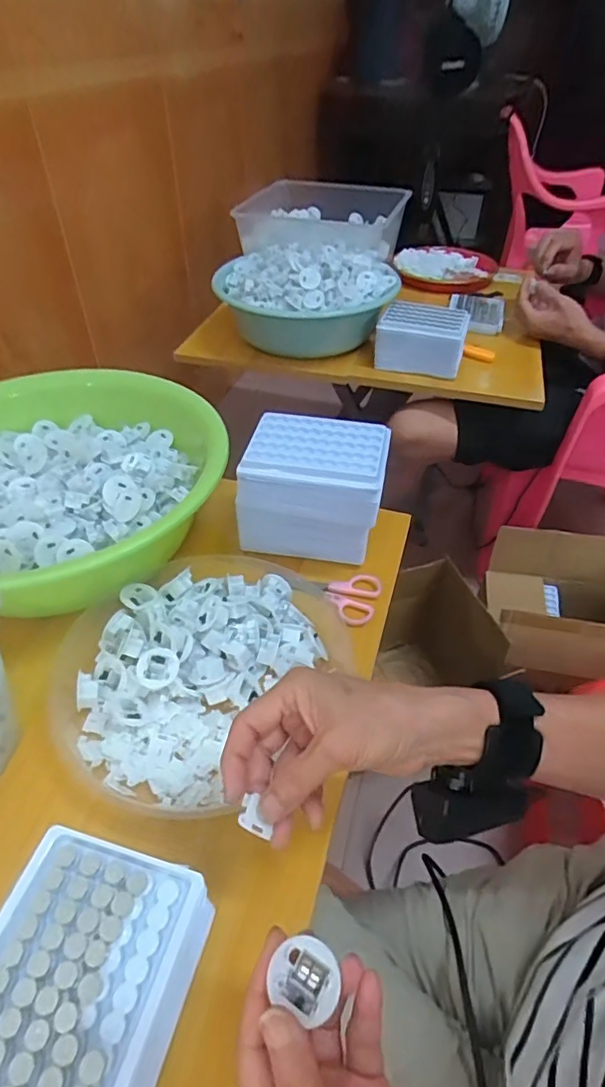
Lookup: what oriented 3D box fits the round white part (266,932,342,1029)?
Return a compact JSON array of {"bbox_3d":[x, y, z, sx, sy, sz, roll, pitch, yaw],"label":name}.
[{"bbox_3d":[0.002,0.197,0.253,0.029,0.005,0.029,21,47,19],"label":"round white part"}]

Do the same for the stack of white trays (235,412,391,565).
[{"bbox_3d":[0.010,-0.050,0.547,0.131,0.121,0.084,9,44,7],"label":"stack of white trays"}]

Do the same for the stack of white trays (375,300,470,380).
[{"bbox_3d":[0.186,-0.319,0.867,0.131,0.081,0.096,13,45,12],"label":"stack of white trays"}]

